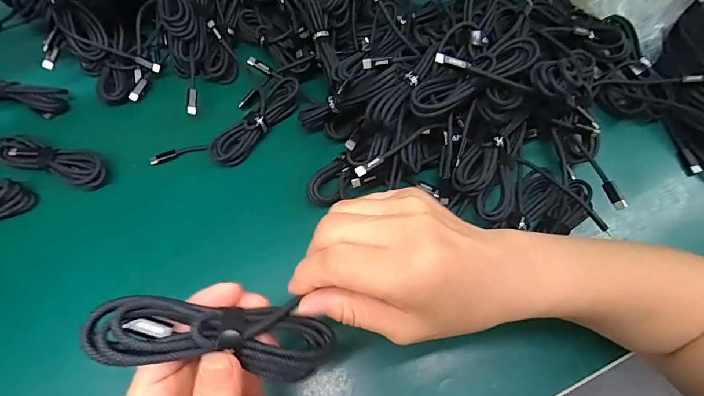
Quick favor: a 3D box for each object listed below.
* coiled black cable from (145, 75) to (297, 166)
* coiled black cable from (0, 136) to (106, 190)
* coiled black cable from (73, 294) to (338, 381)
[{"bbox_3d":[-0.119,-0.062,0.394,0.159,0.035,0.050,-31,70,-12],"label":"coiled black cable"},{"bbox_3d":[-0.295,-0.036,0.380,0.111,0.019,0.032,16,68,6],"label":"coiled black cable"},{"bbox_3d":[-0.062,0.066,0.187,0.112,0.018,0.034,15,65,-24],"label":"coiled black cable"}]

